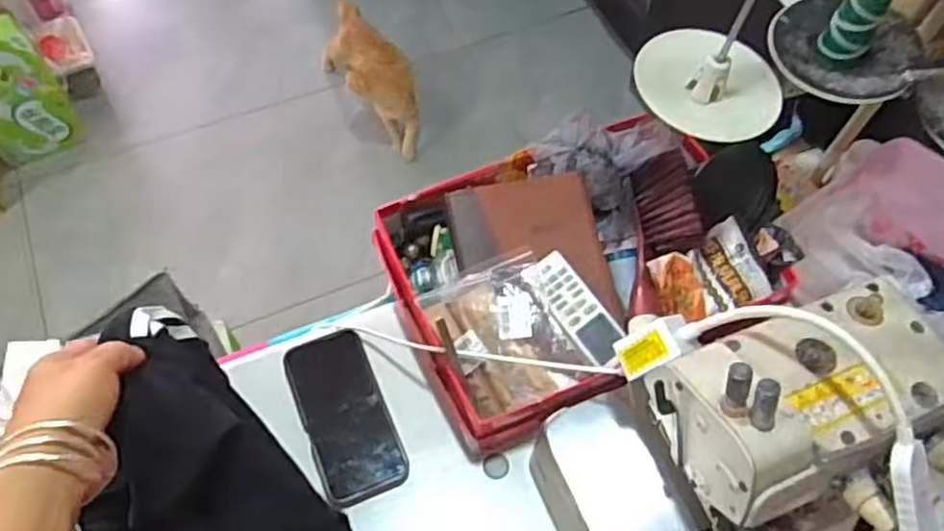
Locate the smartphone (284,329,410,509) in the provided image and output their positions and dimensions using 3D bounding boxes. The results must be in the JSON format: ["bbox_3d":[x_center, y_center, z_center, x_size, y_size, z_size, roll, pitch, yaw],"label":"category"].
[{"bbox_3d":[-0.126,0.145,0.720,0.080,0.016,0.172,-19,62,-13],"label":"smartphone"}]

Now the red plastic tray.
[{"bbox_3d":[0.106,-0.011,0.760,0.367,0.105,0.272,-24,63,-15],"label":"red plastic tray"}]

